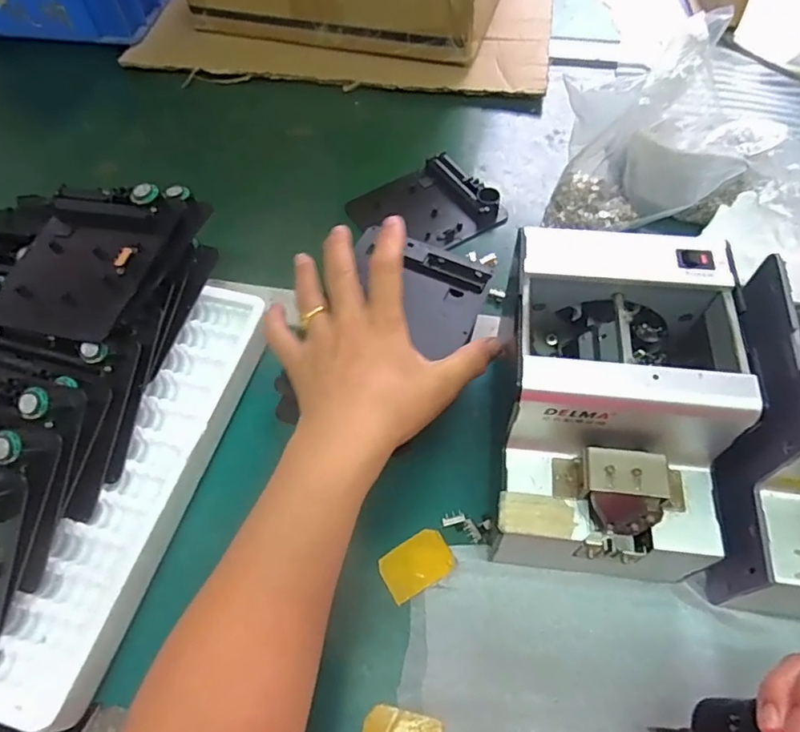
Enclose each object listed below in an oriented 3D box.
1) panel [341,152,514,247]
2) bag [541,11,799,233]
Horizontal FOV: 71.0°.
[{"bbox_3d":[0.026,-0.162,0.569,0.128,0.018,0.111,-29,62,-15],"label":"panel"},{"bbox_3d":[0.238,-0.216,0.509,0.183,0.139,0.127,3,59,4],"label":"bag"}]

